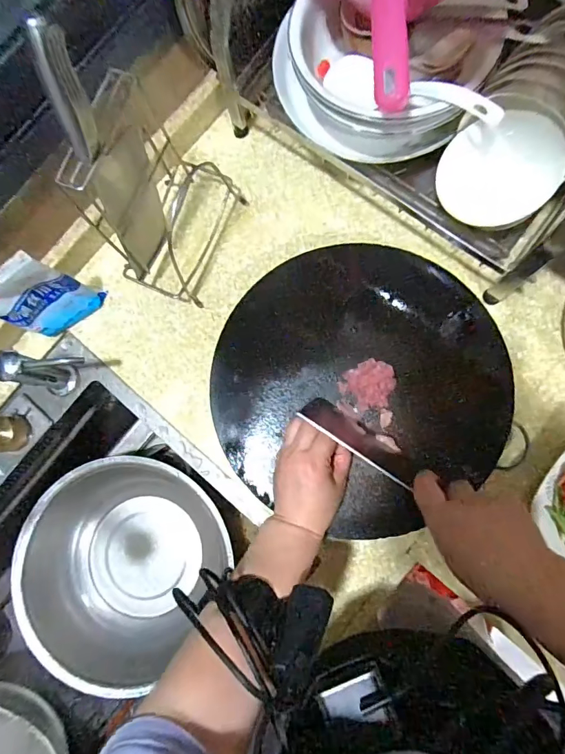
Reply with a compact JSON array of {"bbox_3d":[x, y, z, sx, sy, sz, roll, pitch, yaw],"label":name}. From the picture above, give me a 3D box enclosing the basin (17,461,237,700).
[{"bbox_3d":[-0.253,0.295,0.712,0.295,0.113,0.338,39,87,9],"label":"basin"}]

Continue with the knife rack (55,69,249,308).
[{"bbox_3d":[-0.143,-0.200,0.493,0.107,0.221,0.161,19,84,8],"label":"knife rack"}]

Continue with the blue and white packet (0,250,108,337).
[{"bbox_3d":[-0.299,-0.089,0.529,0.107,0.147,0.028,-27,81,1],"label":"blue and white packet"}]

